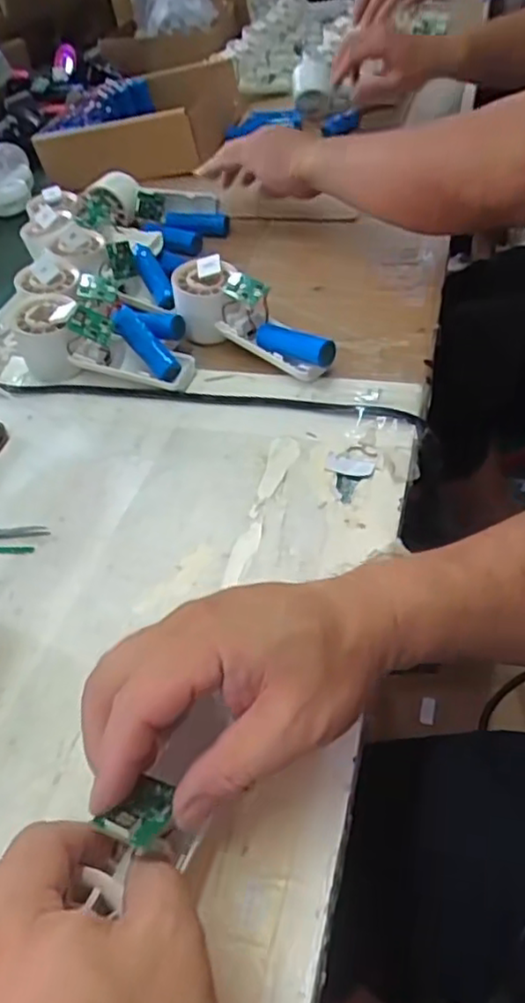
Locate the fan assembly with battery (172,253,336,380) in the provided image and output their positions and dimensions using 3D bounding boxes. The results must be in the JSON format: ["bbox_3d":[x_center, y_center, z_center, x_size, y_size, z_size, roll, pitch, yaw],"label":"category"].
[{"bbox_3d":[-0.011,-0.150,0.557,0.051,0.059,0.160,-37,53,-26],"label":"fan assembly with battery"}]

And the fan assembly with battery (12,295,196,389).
[{"bbox_3d":[-0.136,-0.136,0.567,0.160,0.056,0.056,9,48,15],"label":"fan assembly with battery"}]

